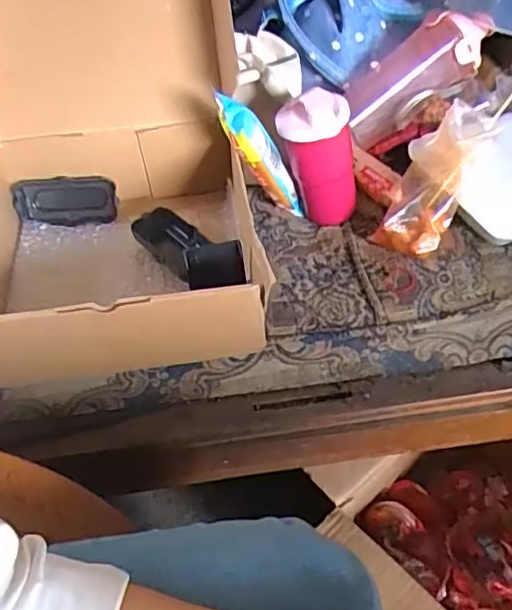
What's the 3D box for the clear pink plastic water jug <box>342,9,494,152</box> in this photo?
[{"bbox_3d":[0.195,-0.284,0.762,0.209,0.064,0.089,-39,49,10],"label":"clear pink plastic water jug"}]

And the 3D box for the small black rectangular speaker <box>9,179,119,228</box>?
[{"bbox_3d":[-0.215,-0.116,0.693,0.111,0.054,0.026,-5,6,10],"label":"small black rectangular speaker"}]

